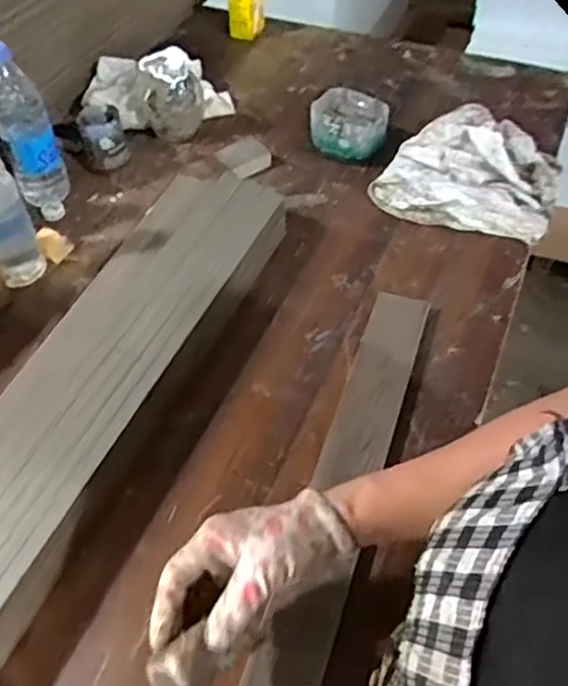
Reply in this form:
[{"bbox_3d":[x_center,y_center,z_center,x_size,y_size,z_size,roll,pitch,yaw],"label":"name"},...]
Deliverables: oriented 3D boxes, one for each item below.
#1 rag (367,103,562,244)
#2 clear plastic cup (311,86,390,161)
[{"bbox_3d":[0.246,-0.232,0.910,0.231,0.093,0.164,15,51,12],"label":"rag"},{"bbox_3d":[0.089,-0.301,0.936,0.101,0.073,0.104,4,49,3],"label":"clear plastic cup"}]

